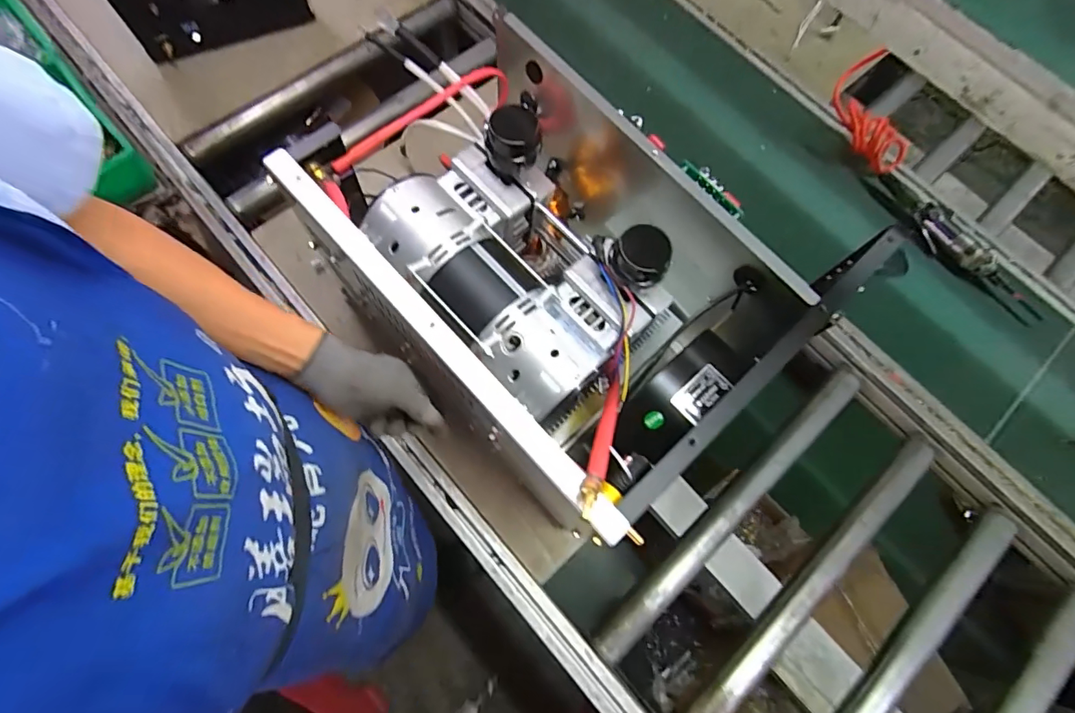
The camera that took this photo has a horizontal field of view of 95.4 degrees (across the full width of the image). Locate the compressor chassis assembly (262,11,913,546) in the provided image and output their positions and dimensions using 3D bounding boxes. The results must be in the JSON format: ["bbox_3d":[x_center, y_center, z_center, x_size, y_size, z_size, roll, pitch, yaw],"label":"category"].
[{"bbox_3d":[0.042,-0.121,0.601,0.418,0.247,0.489,-42,78,-13],"label":"compressor chassis assembly"}]

